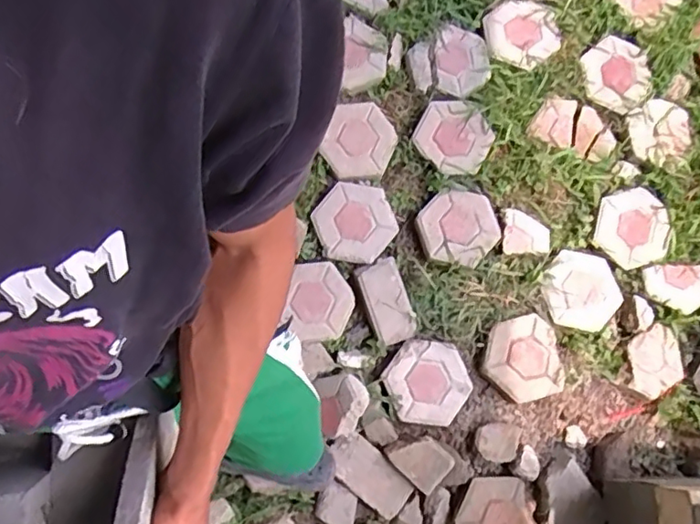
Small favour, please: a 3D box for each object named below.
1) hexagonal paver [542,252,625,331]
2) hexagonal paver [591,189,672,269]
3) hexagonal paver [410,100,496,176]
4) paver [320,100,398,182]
[{"bbox_3d":[0.578,0.071,1.482,0.191,0.047,0.205,40,78,4],"label":"hexagonal paver"},{"bbox_3d":[0.731,-0.086,1.535,0.184,0.033,0.198,18,78,0],"label":"hexagonal paver"},{"bbox_3d":[0.269,-0.323,1.525,0.197,0.039,0.182,30,78,2],"label":"hexagonal paver"},{"bbox_3d":[0.027,-0.315,1.521,0.170,0.029,0.200,21,78,0],"label":"paver"}]

